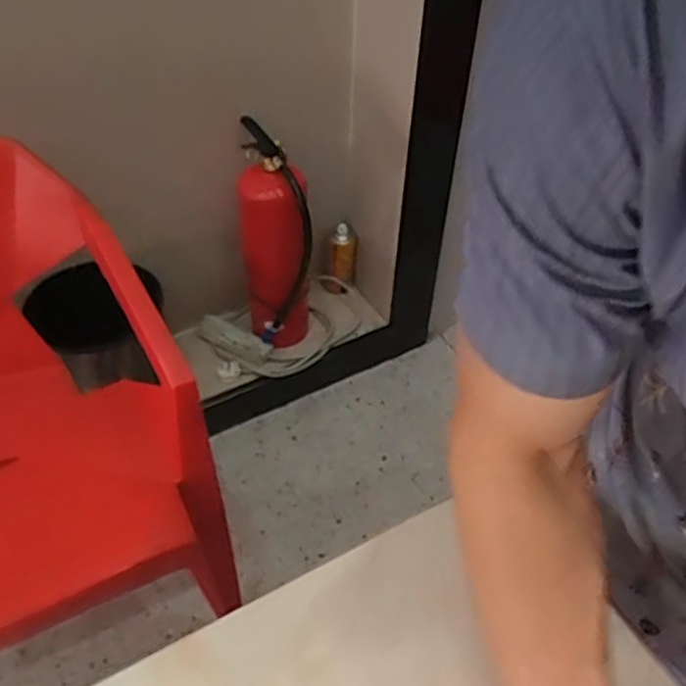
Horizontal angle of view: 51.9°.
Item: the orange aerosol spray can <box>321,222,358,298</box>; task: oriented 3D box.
[{"bbox_3d":[-0.006,-0.195,1.683,0.062,0.178,0.063,7,27,-3],"label":"orange aerosol spray can"}]

